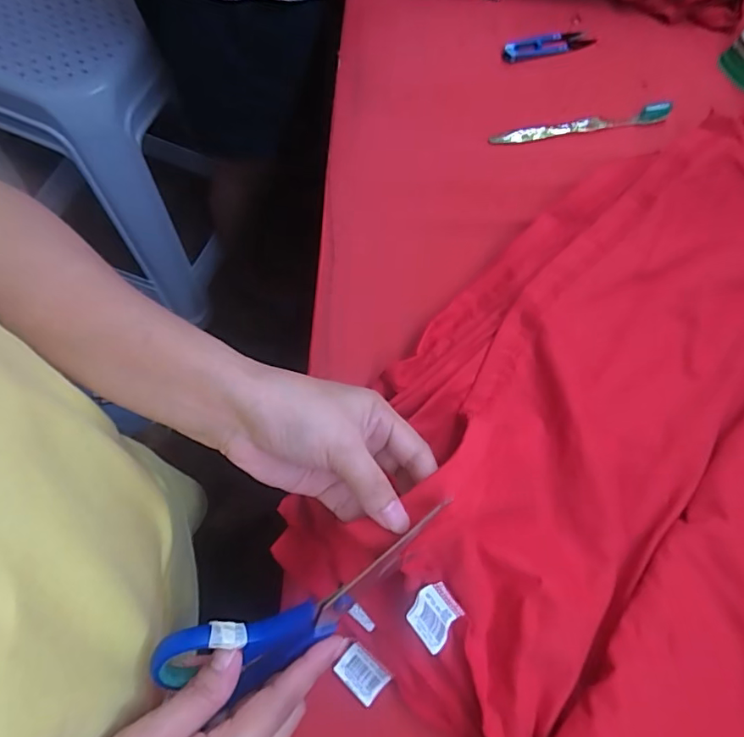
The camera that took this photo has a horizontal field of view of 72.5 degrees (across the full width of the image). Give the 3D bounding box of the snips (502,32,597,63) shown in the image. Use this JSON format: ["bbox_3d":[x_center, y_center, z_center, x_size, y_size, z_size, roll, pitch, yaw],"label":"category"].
[{"bbox_3d":[0.188,-0.349,0.543,0.100,0.009,0.023,-15,71,-5],"label":"snips"}]

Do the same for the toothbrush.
[{"bbox_3d":[0.206,-0.243,0.502,0.177,0.015,0.016,-8,70,-2],"label":"toothbrush"}]

